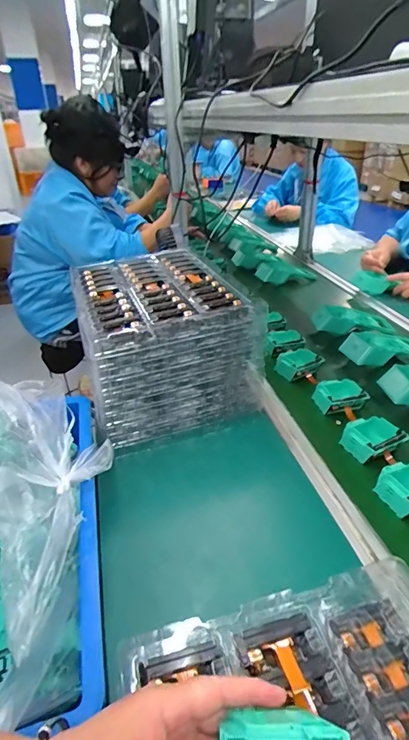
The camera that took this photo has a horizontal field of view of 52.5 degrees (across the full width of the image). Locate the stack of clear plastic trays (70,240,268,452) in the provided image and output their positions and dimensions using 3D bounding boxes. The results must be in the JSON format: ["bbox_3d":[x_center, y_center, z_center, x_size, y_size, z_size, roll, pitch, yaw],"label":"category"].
[{"bbox_3d":[-0.085,-0.073,0.789,0.275,0.182,0.368,-13,32,-14],"label":"stack of clear plastic trays"}]

